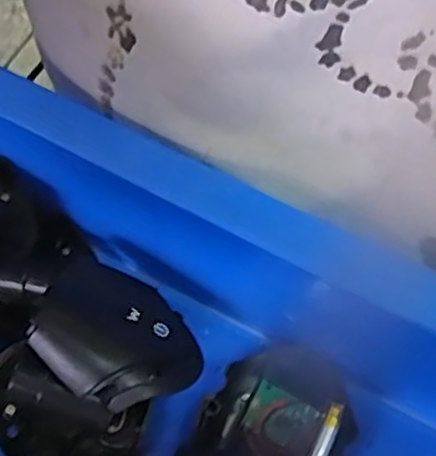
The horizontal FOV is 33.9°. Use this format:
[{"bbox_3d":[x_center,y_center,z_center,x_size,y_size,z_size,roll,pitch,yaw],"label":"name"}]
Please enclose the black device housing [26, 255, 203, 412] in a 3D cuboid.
[{"bbox_3d":[-0.036,0.039,0.252,0.054,0.037,0.044,40,72,19],"label":"black device housing"}]

